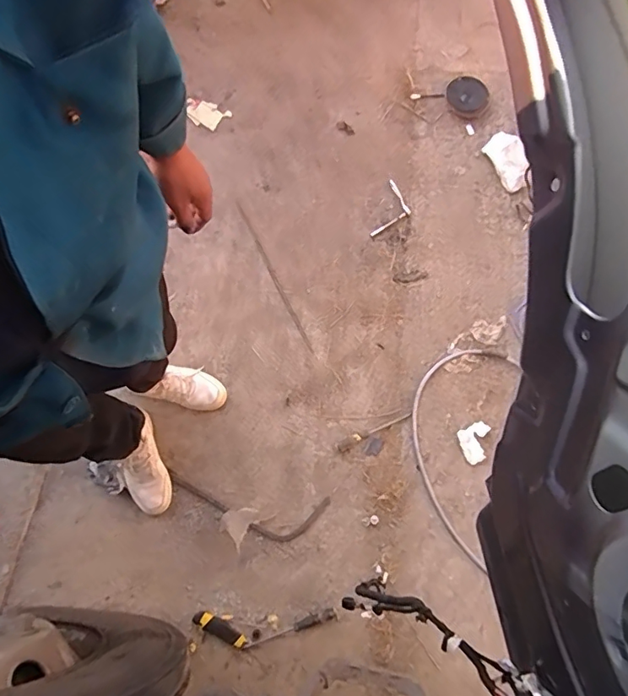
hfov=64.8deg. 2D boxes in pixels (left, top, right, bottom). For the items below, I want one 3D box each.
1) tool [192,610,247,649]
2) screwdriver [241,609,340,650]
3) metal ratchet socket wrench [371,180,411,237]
[{"bbox_3d":[-0.242,0.727,1.277,0.145,0.021,0.045,31,75,3],"label":"tool"},{"bbox_3d":[-0.057,0.735,1.287,0.244,0.023,0.030,-19,78,-10],"label":"screwdriver"},{"bbox_3d":[0.270,-0.455,1.659,0.099,0.013,0.216,19,75,4],"label":"metal ratchet socket wrench"}]

